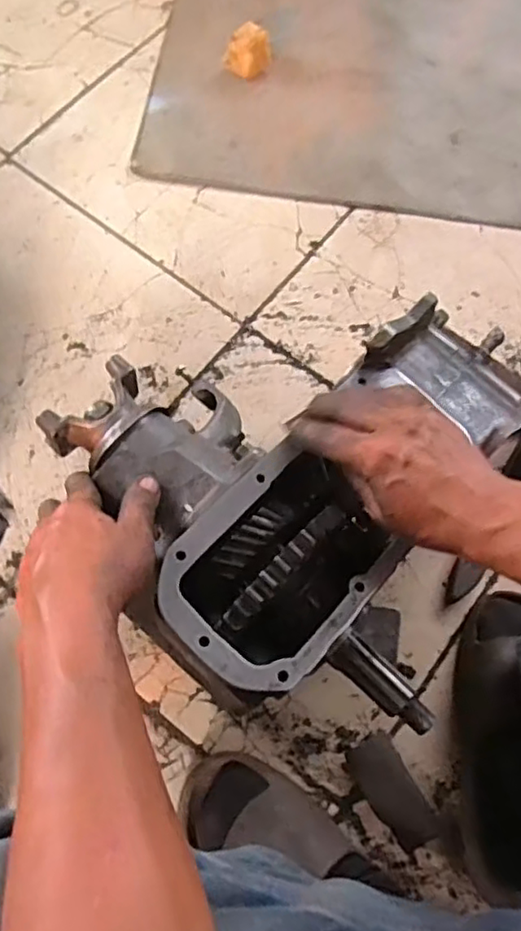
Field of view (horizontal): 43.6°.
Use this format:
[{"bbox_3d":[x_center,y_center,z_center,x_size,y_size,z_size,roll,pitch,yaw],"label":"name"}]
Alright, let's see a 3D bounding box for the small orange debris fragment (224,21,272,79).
[{"bbox_3d":[-0.017,-0.570,0.902,0.060,0.046,0.061,0,71,-1],"label":"small orange debris fragment"}]

